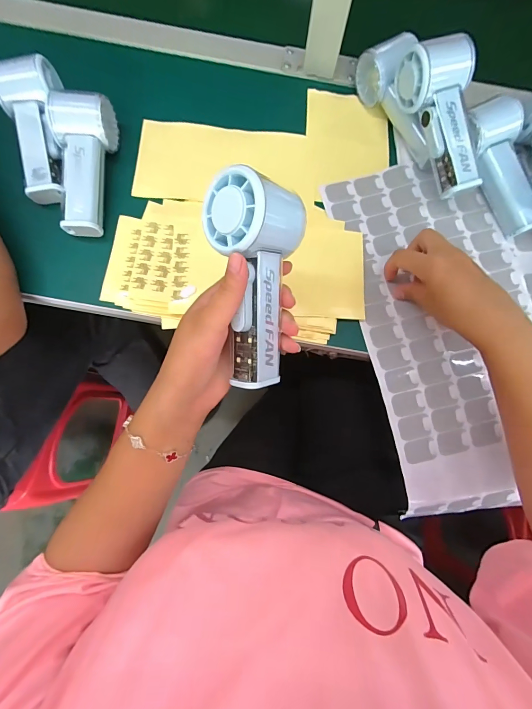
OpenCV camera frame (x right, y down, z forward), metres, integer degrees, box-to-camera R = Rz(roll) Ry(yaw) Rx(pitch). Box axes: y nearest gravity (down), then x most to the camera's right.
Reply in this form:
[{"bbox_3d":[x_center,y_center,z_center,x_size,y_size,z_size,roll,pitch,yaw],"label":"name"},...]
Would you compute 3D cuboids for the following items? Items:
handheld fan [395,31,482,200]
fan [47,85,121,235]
[{"bbox_3d":[0.195,-0.250,0.357,0.057,0.054,0.147,-21,100,-4],"label":"handheld fan"},{"bbox_3d":[-0.202,-0.209,0.366,0.052,0.049,0.143,2,79,-3],"label":"fan"}]

